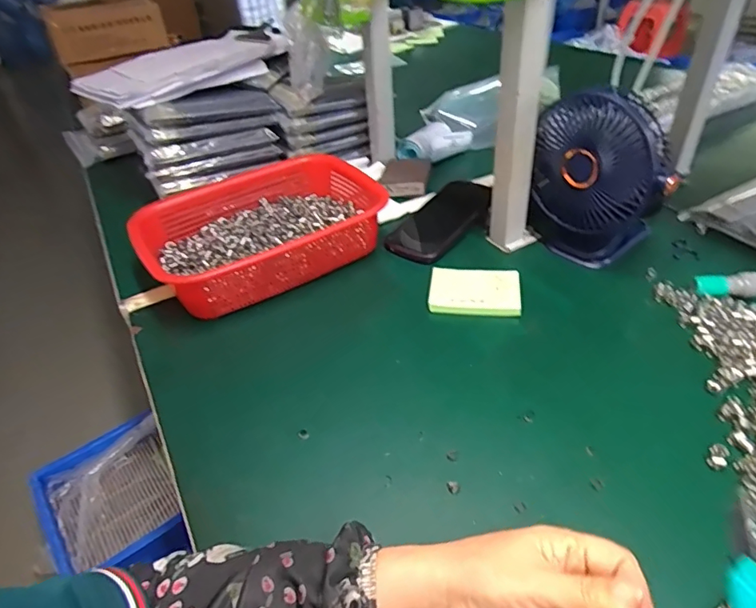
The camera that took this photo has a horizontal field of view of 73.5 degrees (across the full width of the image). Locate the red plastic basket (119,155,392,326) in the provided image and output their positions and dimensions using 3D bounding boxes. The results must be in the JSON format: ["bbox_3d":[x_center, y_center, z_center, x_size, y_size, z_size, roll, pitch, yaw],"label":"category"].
[{"bbox_3d":[-0.134,-0.096,0.635,0.292,0.068,0.213,-23,43,-21],"label":"red plastic basket"}]

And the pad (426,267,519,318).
[{"bbox_3d":[0.107,-0.014,0.557,0.097,0.012,0.064,4,40,10],"label":"pad"}]

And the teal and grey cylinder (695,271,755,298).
[{"bbox_3d":[0.362,-0.020,0.522,0.058,0.020,0.022,0,40,7],"label":"teal and grey cylinder"}]

